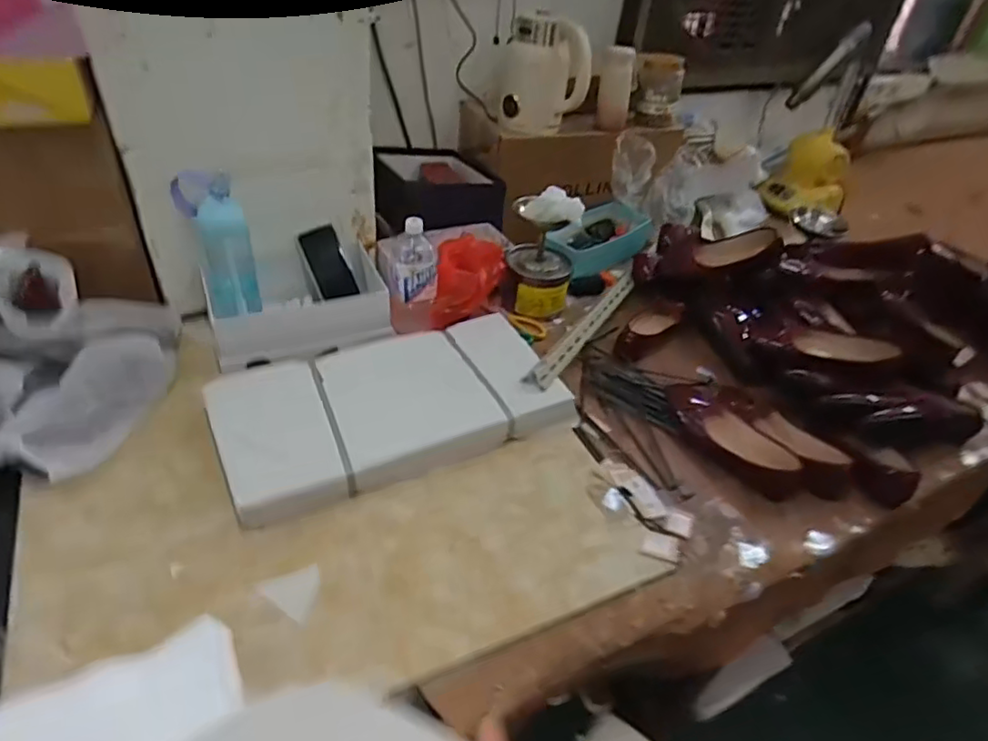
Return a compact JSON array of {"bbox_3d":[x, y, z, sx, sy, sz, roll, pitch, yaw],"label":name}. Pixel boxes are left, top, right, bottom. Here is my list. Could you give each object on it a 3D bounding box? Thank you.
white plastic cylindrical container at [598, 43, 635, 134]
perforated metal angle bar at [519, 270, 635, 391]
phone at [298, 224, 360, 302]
[{"bbox_3d":[0.275,-0.649,1.394,0.088,0.167,0.102,10,41,3],"label":"white plastic cylindrical container"},{"bbox_3d":[0.193,-0.103,1.214,0.047,0.027,0.521,25,44,20],"label":"perforated metal angle bar"},{"bbox_3d":[-0.322,-0.207,1.191,0.075,0.148,0.010,-18,30,-5],"label":"phone"}]

